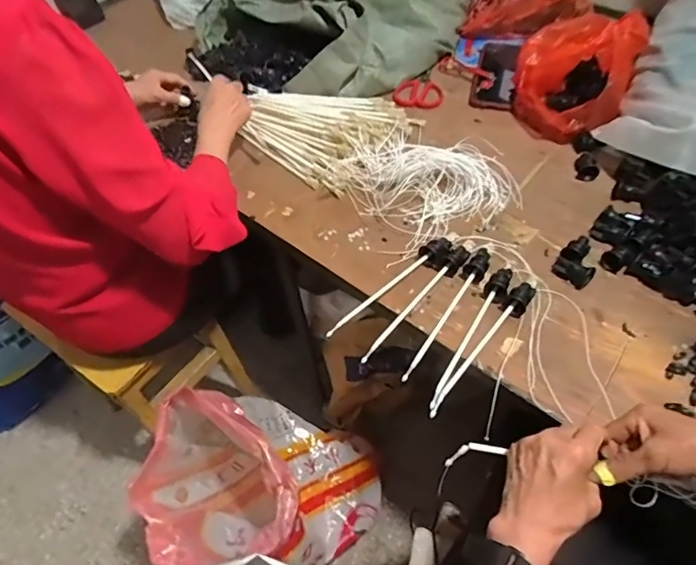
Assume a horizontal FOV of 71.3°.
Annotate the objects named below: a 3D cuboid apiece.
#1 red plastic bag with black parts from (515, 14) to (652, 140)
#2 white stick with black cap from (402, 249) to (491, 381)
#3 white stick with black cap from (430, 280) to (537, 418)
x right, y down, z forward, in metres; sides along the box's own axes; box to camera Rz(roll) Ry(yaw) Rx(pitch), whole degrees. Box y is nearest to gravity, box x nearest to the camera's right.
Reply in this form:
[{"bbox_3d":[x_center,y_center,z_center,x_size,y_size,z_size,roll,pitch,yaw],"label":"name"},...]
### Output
[{"bbox_3d":[0.385,-0.364,0.837,0.190,0.163,0.188,21,57,19],"label":"red plastic bag with black parts"},{"bbox_3d":[0.129,0.034,0.615,0.028,0.020,0.229,26,58,22],"label":"white stick with black cap"},{"bbox_3d":[0.169,0.072,0.584,0.027,0.025,0.239,30,60,24],"label":"white stick with black cap"}]

